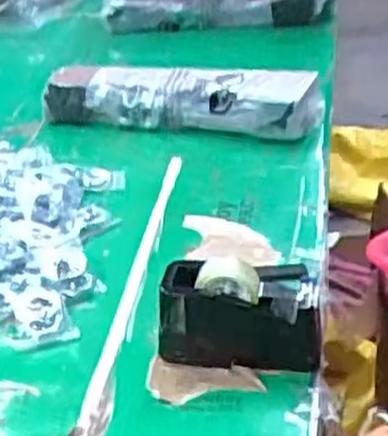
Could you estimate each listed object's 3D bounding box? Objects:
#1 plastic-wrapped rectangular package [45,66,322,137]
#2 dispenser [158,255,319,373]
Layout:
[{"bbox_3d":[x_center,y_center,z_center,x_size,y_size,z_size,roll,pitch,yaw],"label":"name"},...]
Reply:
[{"bbox_3d":[-0.020,-0.135,0.904,0.316,0.069,0.060,8,35,18],"label":"plastic-wrapped rectangular package"},{"bbox_3d":[0.033,0.068,0.576,0.115,0.070,0.044,3,34,10],"label":"dispenser"}]

